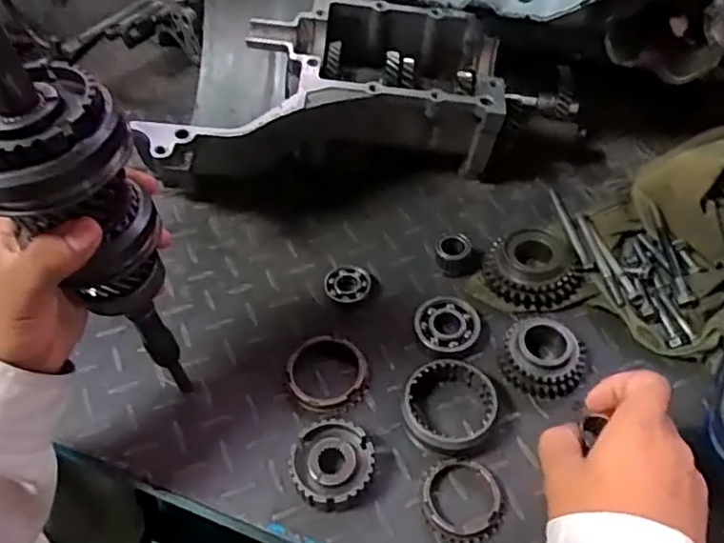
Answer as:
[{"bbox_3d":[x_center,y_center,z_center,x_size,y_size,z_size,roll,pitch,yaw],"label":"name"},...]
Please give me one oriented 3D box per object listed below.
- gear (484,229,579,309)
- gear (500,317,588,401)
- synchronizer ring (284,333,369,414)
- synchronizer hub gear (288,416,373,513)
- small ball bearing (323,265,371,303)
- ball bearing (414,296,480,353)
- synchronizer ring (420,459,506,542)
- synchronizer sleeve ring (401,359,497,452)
[{"bbox_3d":[0.140,-0.003,0.517,0.072,0.027,0.063,2,52,6],"label":"gear"},{"bbox_3d":[0.137,0.064,0.467,0.061,0.026,0.054,15,55,15],"label":"gear"},{"bbox_3d":[-0.027,0.080,0.478,0.064,0.013,0.064,-2,52,3],"label":"synchronizer ring"},{"bbox_3d":[-0.020,0.133,0.429,0.055,0.026,0.055,3,52,7],"label":"synchronizer hub gear"},{"bbox_3d":[-0.012,0.011,0.530,0.039,0.009,0.033,0,52,4],"label":"small ball bearing"},{"bbox_3d":[0.068,0.044,0.495,0.050,0.014,0.048,-2,52,3],"label":"ball bearing"},{"bbox_3d":[0.068,0.152,0.416,0.055,0.014,0.054,-2,52,3],"label":"synchronizer ring"},{"bbox_3d":[0.062,0.098,0.450,0.065,0.026,0.068,-2,52,3],"label":"synchronizer sleeve ring"}]

